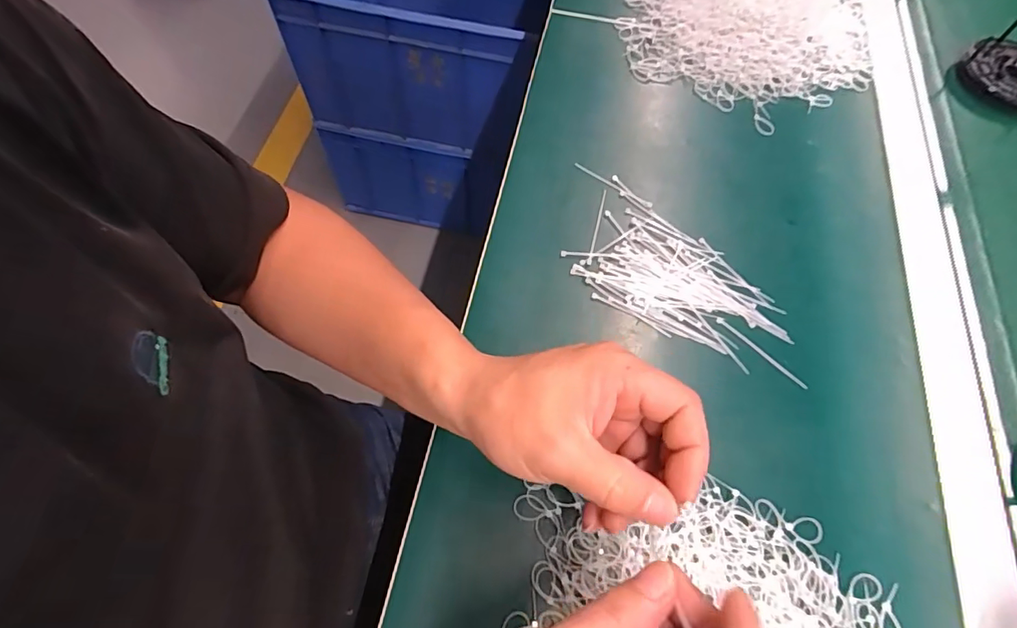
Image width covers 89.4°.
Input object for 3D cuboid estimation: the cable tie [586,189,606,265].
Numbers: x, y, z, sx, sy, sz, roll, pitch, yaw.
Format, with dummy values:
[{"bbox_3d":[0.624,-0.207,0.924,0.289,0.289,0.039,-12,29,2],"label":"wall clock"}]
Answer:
[{"bbox_3d":[0.075,-0.075,0.436,0.004,0.005,0.081,13,64,6],"label":"cable tie"}]

